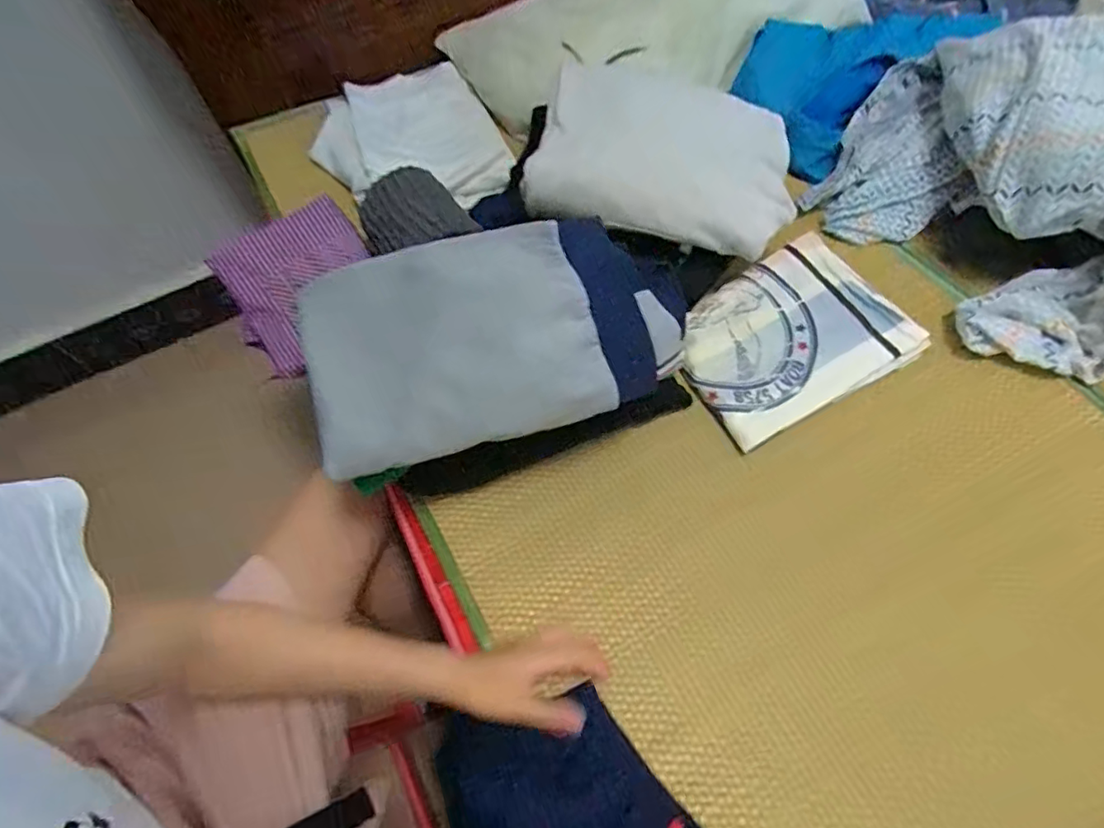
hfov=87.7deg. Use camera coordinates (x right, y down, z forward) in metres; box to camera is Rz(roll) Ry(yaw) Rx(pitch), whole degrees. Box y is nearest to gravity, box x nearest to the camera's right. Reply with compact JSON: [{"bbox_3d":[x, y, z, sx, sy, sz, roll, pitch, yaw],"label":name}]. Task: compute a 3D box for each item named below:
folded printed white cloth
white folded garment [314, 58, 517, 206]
[{"bbox_3d":[0.292,-0.100,0.710,0.274,0.015,0.201,-28,63,-11],"label":"folded printed white cloth"},{"bbox_3d":[-0.225,-0.426,0.896,0.260,0.062,0.279,-28,63,-11],"label":"white folded garment"}]

